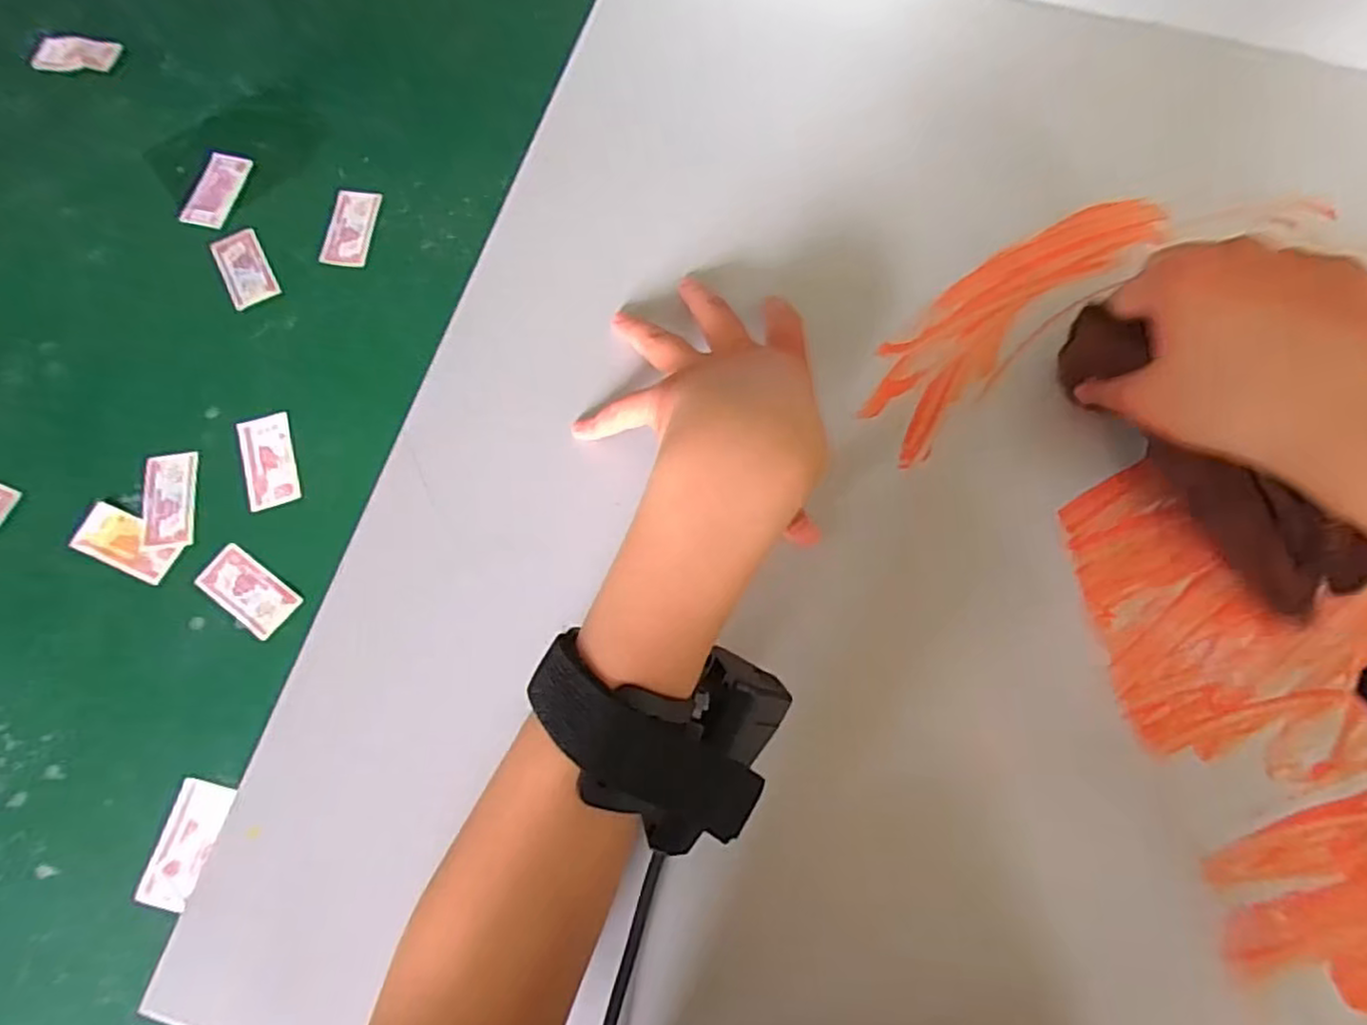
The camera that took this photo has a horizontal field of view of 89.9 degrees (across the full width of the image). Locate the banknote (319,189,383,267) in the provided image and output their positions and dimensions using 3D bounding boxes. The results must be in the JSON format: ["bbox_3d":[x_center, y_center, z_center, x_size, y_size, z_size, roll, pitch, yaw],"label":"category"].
[{"bbox_3d":[-0.572,-0.490,1.179,0.077,0.012,0.147,8,75,-6],"label":"banknote"}]

